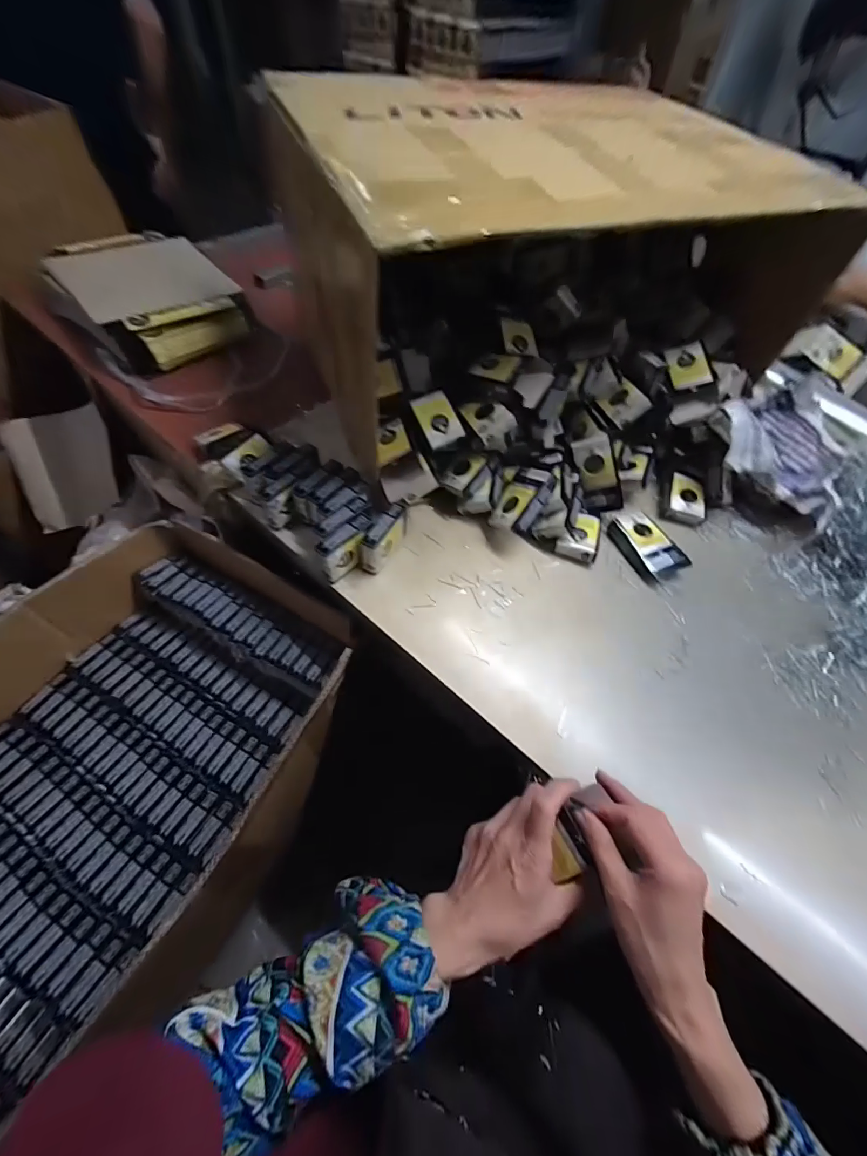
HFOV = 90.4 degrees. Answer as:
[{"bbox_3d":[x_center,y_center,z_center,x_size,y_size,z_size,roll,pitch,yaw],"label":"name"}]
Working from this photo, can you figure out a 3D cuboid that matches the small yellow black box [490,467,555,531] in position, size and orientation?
[{"bbox_3d":[0.113,-0.100,0.544,0.056,0.021,0.089,28,84,44],"label":"small yellow black box"}]

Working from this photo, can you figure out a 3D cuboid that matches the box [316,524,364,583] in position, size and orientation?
[{"bbox_3d":[-0.106,-0.029,0.498,0.055,0.052,0.025,-37,66,-25],"label":"box"}]

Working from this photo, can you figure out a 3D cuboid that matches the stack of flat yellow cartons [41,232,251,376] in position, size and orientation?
[{"bbox_3d":[-0.510,-0.509,0.784,0.340,0.079,0.251,40,62,21],"label":"stack of flat yellow cartons"}]

